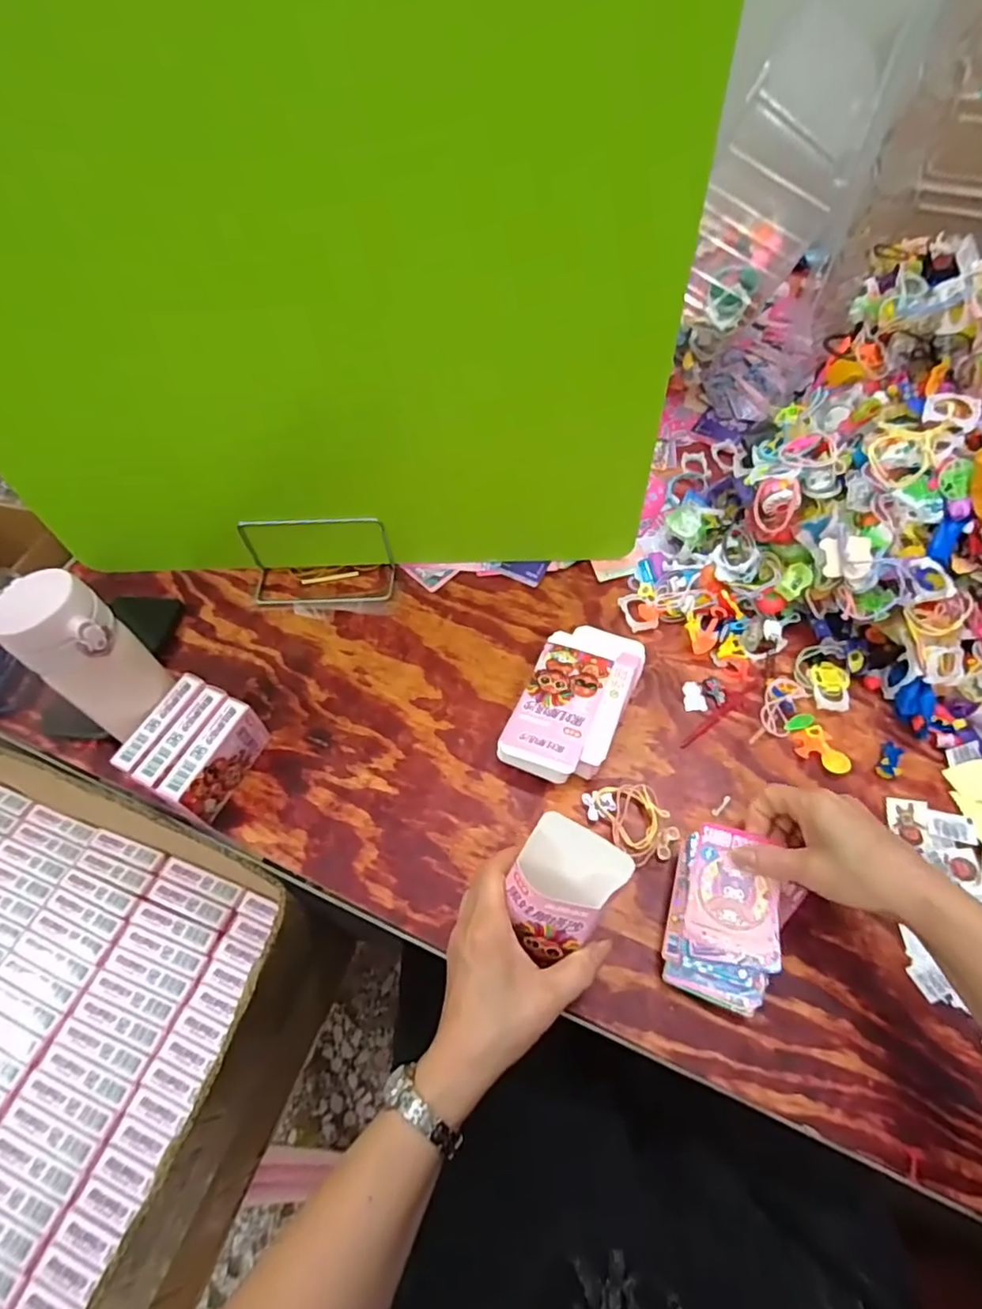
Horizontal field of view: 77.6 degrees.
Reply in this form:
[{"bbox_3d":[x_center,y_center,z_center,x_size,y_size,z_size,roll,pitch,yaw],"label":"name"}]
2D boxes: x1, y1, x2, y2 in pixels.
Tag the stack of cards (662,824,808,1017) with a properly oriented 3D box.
[{"bbox_3d":[0.176,0.192,0.446,0.089,0.031,0.113,16,58,14],"label":"stack of cards"}]

